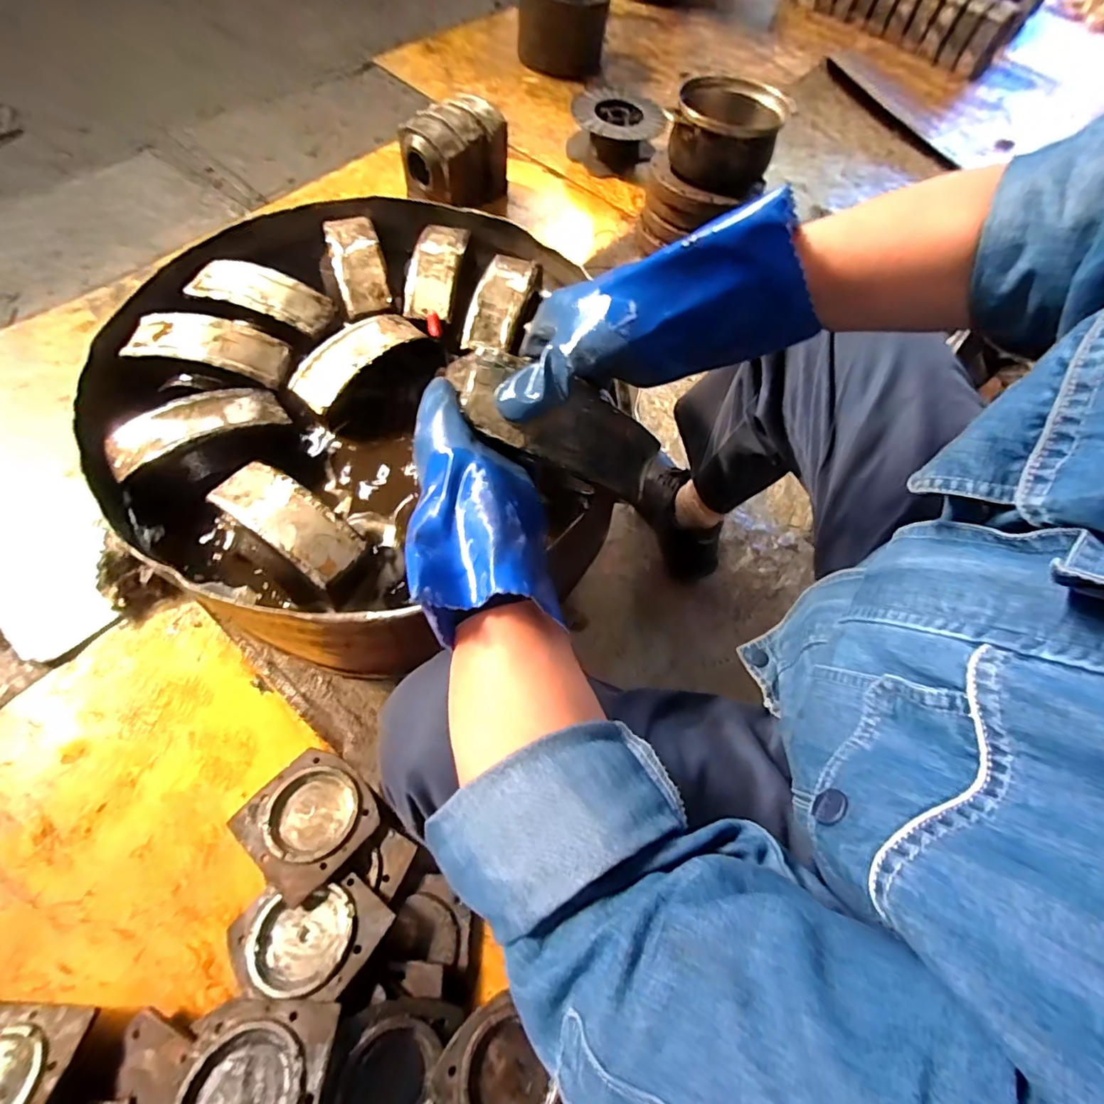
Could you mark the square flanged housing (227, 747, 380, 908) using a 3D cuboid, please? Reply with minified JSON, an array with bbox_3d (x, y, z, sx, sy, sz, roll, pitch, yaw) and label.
[{"bbox_3d":[-0.340,0.370,0.743,0.160,0.017,0.153,32,56,19],"label":"square flanged housing"}]

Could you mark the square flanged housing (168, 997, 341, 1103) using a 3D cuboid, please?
[{"bbox_3d":[-0.320,0.581,0.561,0.152,0.035,0.162,2,49,0],"label":"square flanged housing"}]

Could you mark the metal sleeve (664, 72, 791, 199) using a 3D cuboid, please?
[{"bbox_3d":[0.338,-0.817,1.046,0.196,0.119,0.179,0,68,-1],"label":"metal sleeve"}]

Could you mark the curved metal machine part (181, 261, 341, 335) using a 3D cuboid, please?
[{"bbox_3d":[-0.344,-0.303,0.628,0.157,0.033,0.062,16,63,0],"label":"curved metal machine part"}]

